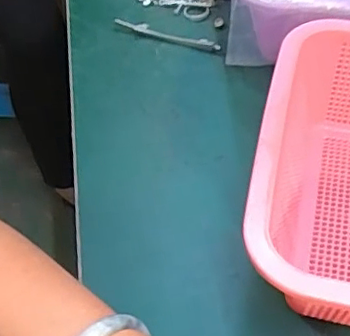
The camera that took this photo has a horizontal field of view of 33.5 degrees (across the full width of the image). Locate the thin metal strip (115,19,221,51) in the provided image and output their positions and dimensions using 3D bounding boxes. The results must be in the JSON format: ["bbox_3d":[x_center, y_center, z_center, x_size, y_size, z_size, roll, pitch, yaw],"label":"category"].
[{"bbox_3d":[-0.007,-0.122,0.531,0.104,0.005,0.012,17,53,17],"label":"thin metal strip"}]

